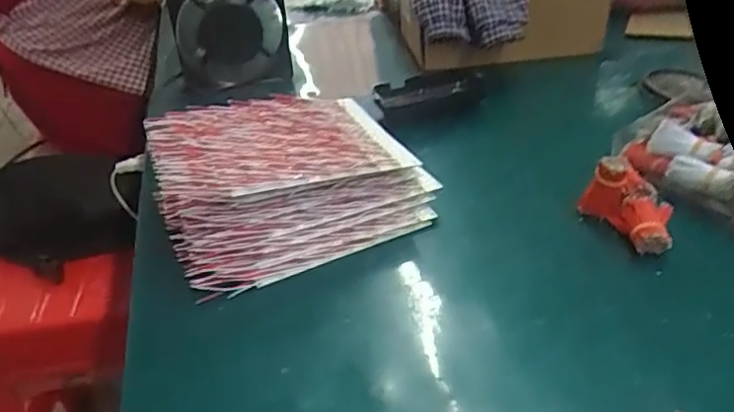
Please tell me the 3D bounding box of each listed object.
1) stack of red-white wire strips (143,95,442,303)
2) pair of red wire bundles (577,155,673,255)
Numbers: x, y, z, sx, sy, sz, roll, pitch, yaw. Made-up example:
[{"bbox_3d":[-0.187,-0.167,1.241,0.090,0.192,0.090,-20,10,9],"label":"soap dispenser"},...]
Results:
[{"bbox_3d":[-0.061,-0.023,0.495,0.198,0.078,0.157,-18,37,-21],"label":"stack of red-white wire strips"},{"bbox_3d":[0.185,0.001,0.444,0.060,0.052,0.049,12,37,19],"label":"pair of red wire bundles"}]

